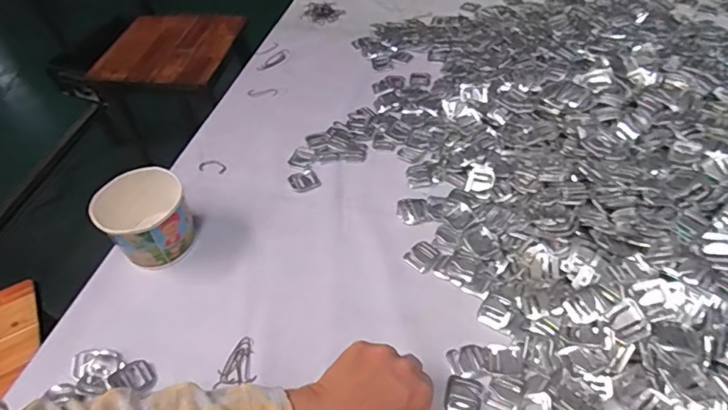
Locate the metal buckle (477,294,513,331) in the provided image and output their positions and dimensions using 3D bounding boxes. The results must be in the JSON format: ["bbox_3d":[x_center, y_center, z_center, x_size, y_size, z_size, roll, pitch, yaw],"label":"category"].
[{"bbox_3d":[0.129,0.103,0.491,0.028,0.007,0.035,24,55,23],"label":"metal buckle"}]

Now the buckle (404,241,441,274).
[{"bbox_3d":[0.064,0.054,0.545,0.036,0.004,0.032,-38,56,-25],"label":"buckle"}]

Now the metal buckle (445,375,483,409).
[{"bbox_3d":[0.087,0.167,0.441,0.030,0.004,0.036,10,51,14],"label":"metal buckle"}]

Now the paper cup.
[{"bbox_3d":[-0.238,0.015,0.560,0.090,0.076,0.090,-3,49,3],"label":"paper cup"}]

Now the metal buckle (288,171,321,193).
[{"bbox_3d":[-0.074,-0.029,0.632,0.035,0.008,0.030,-25,52,-16],"label":"metal buckle"}]

